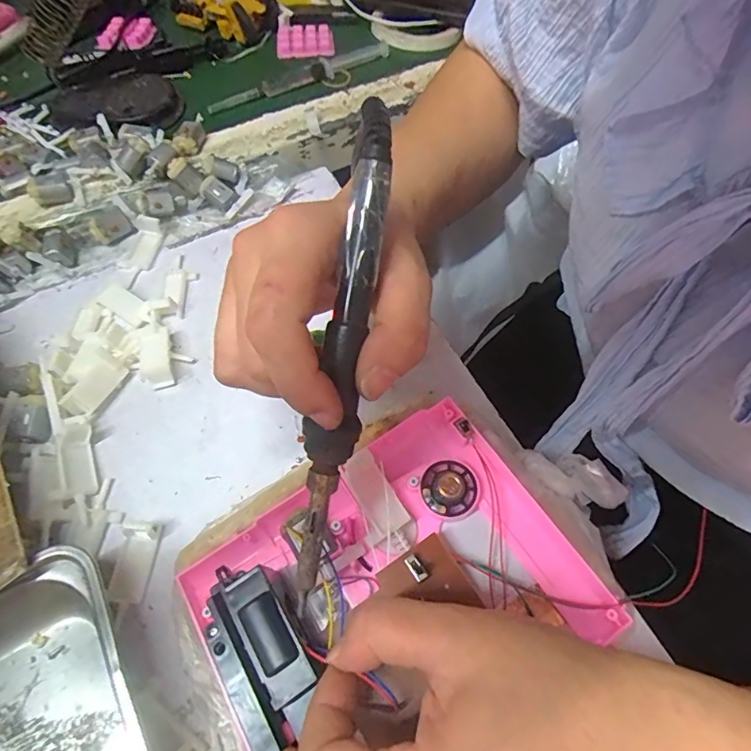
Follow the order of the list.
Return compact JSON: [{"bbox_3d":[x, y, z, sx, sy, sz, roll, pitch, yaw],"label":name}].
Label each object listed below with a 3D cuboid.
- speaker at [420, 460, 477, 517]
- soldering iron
[{"bbox_3d":[0.037,0.056,0.239,0.028,0.010,0.027,0,61,0],"label":"speaker"},{"bbox_3d":[-0.012,-0.006,0.184,0.019,0.013,0.197,10,95,7],"label":"soldering iron"}]

